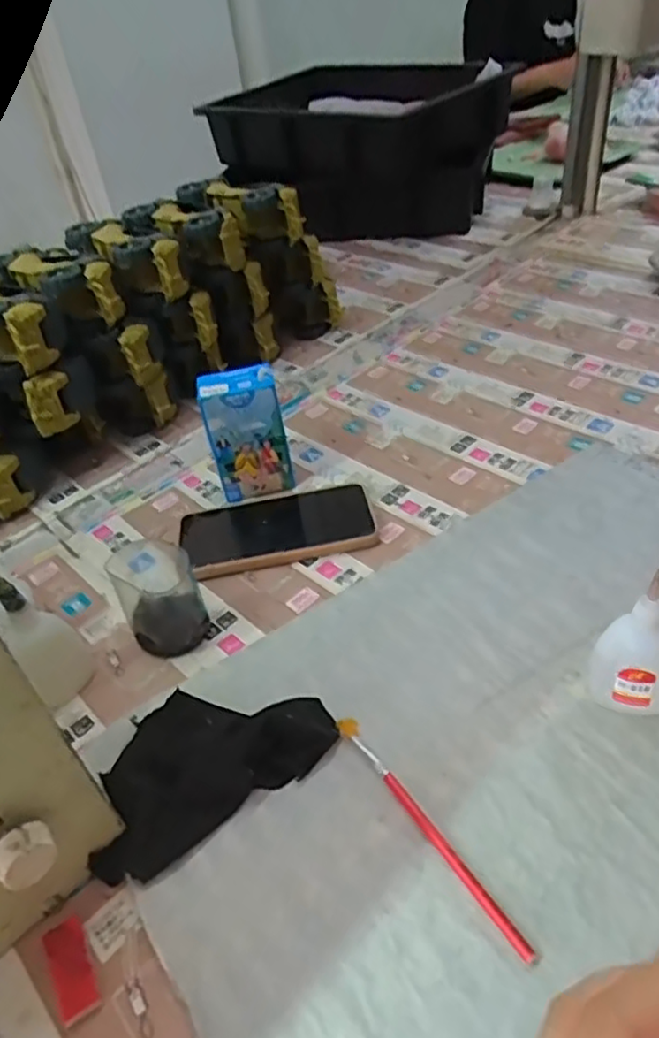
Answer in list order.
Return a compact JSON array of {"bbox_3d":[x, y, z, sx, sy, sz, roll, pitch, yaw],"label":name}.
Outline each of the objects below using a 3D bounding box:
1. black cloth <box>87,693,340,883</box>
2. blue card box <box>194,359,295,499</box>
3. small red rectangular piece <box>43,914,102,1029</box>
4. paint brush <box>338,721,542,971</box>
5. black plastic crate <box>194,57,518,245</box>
[{"bbox_3d":[-0.076,0.131,0.384,0.144,0.024,0.092,-27,44,-22],"label":"black cloth"},{"bbox_3d":[-0.072,-0.076,0.568,0.066,0.102,0.041,-12,40,-5],"label":"blue card box"},{"bbox_3d":[-0.122,0.213,0.312,0.018,0.005,0.044,-27,44,-21],"label":"small red rectangular piece"},{"bbox_3d":[0.050,0.157,0.343,0.010,0.005,0.152,-27,44,-22],"label":"paint brush"},{"bbox_3d":[0.037,-0.601,1.082,0.470,0.197,0.278,24,49,32],"label":"black plastic crate"}]

